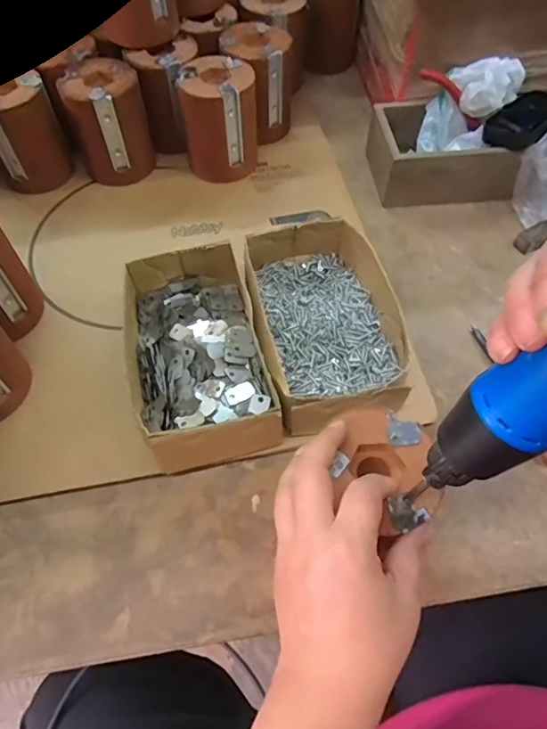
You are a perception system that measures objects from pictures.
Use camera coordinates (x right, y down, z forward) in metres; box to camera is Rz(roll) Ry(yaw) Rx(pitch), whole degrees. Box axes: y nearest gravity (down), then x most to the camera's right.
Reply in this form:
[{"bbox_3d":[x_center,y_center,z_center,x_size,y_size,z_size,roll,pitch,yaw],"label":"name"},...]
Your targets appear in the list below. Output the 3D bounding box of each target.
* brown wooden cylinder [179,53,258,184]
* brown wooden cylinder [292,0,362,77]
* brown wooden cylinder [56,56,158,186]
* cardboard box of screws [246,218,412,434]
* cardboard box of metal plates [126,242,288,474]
[{"bbox_3d":[-0.057,-0.264,0.540,0.076,0.100,0.081,4,58,2],"label":"brown wooden cylinder"},{"bbox_3d":[0.077,-0.468,0.678,0.081,0.100,0.079,10,59,6],"label":"brown wooden cylinder"},{"bbox_3d":[-0.175,-0.259,0.539,0.078,0.104,0.073,-16,60,-10],"label":"brown wooden cylinder"},{"bbox_3d":[0.043,-0.032,0.427,0.113,0.062,0.191,-12,59,-7],"label":"cardboard box of screws"},{"bbox_3d":[-0.064,-0.007,0.410,0.107,0.065,0.193,-13,59,-8],"label":"cardboard box of metal plates"}]

